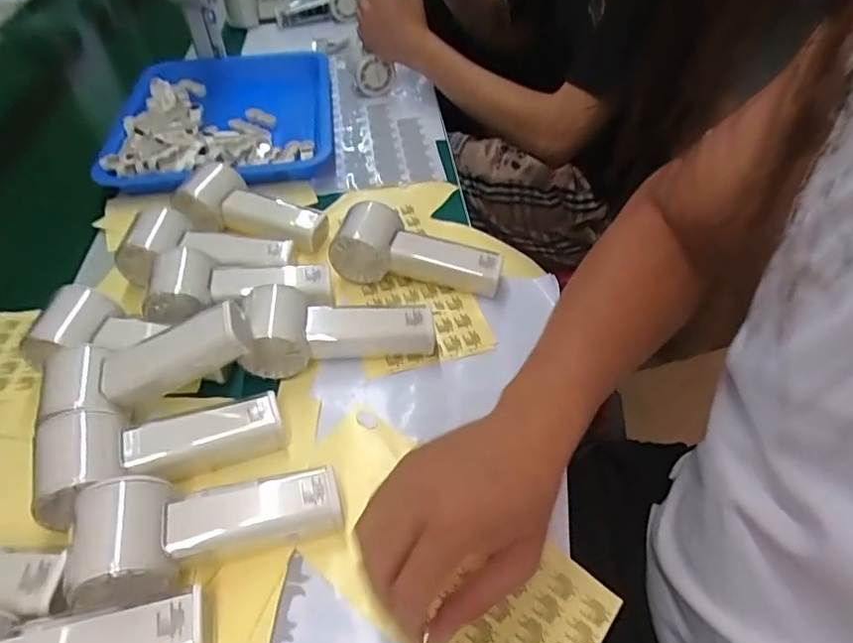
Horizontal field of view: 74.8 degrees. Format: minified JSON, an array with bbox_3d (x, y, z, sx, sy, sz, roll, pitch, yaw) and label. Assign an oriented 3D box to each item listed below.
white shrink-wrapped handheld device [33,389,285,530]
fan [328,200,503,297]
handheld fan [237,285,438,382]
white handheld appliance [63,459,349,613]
[{"bbox_3d":[-0.176,0.085,0.372,0.152,0.047,0.064,-12,47,-10],"label":"white shrink-wrapped handheld device"},{"bbox_3d":[-0.007,-0.061,0.507,0.152,0.052,0.053,9,47,10],"label":"fan"},{"bbox_3d":[-0.071,0.002,0.448,0.148,0.048,0.062,-10,47,-9],"label":"handheld fan"},{"bbox_3d":[-0.124,0.122,0.331,0.141,0.058,0.059,-10,47,-9],"label":"white handheld appliance"}]

